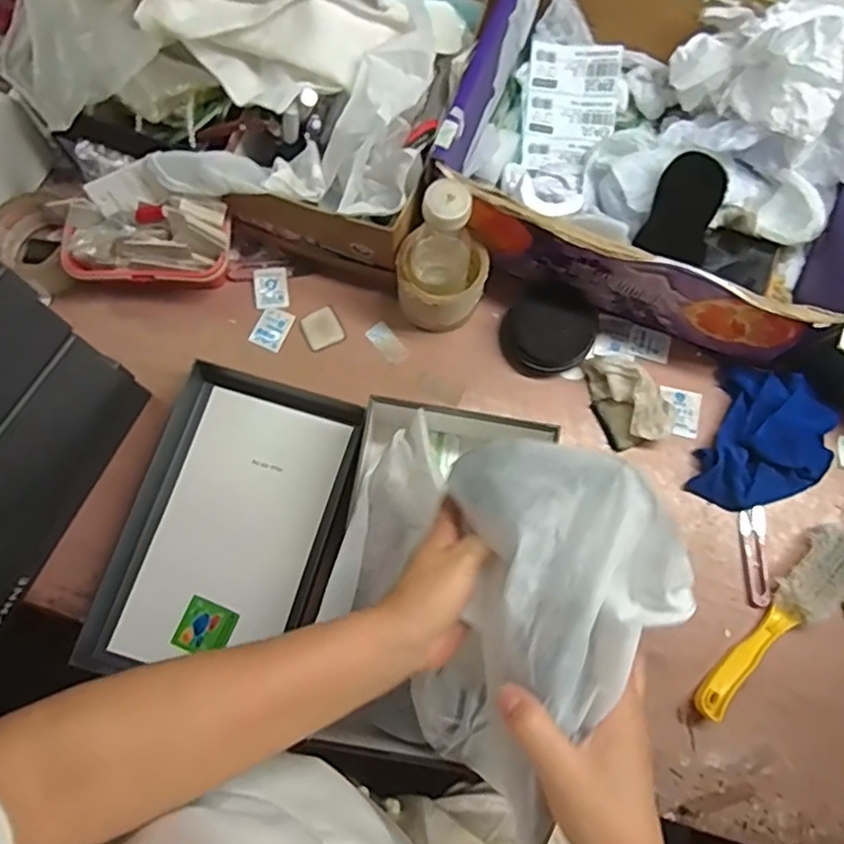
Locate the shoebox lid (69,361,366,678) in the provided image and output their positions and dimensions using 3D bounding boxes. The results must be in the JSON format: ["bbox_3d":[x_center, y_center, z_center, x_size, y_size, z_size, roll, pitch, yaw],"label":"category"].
[{"bbox_3d":[-0.183,0.101,0.642,0.198,0.032,0.291,15,76,2],"label":"shoebox lid"}]

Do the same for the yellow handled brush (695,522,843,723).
[{"bbox_3d":[0.340,0.189,0.620,0.223,0.036,0.048,-43,81,-11],"label":"yellow handled brush"}]

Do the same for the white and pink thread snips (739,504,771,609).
[{"bbox_3d":[0.336,0.133,0.652,0.027,0.009,0.097,0,76,-2],"label":"white and pink thread snips"}]

